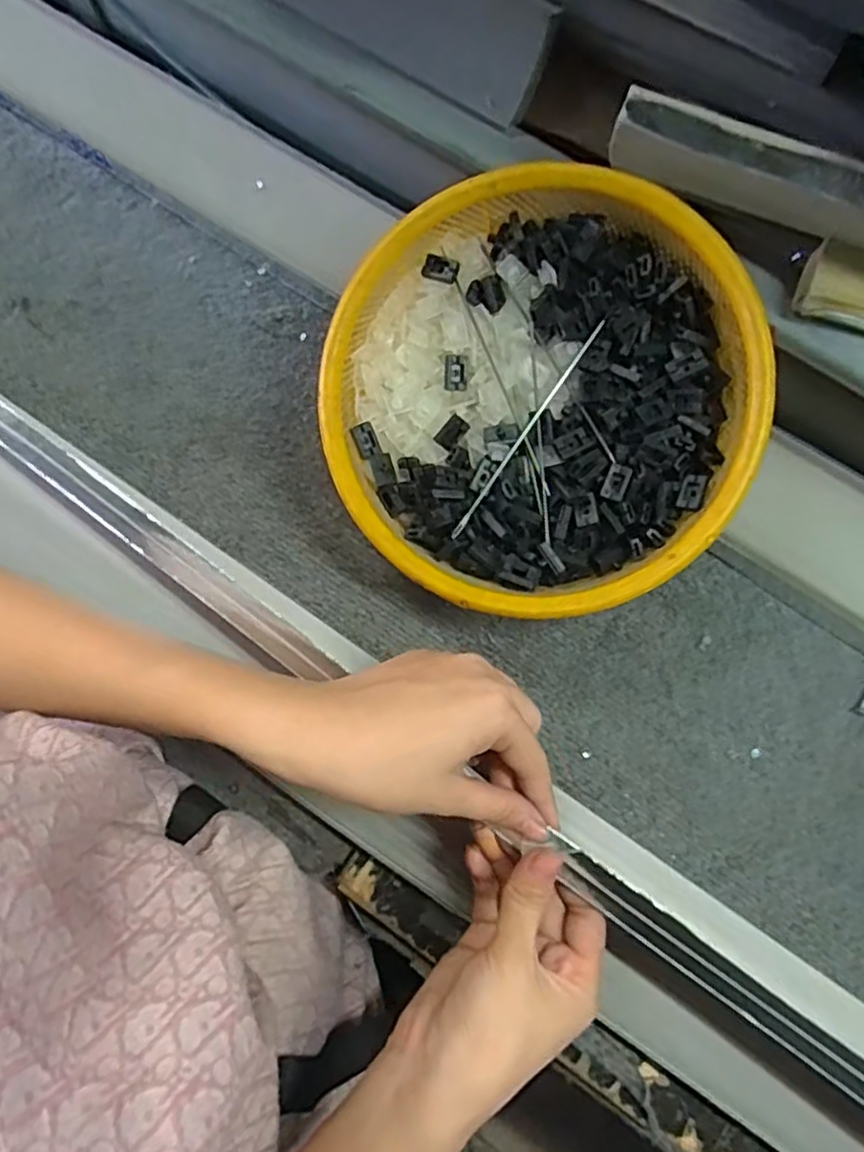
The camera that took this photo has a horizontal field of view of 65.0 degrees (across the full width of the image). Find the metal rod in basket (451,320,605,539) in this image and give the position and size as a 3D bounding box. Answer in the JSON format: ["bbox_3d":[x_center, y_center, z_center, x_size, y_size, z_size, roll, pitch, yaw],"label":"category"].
[{"bbox_3d":[0.054,-0.082,0.385,0.006,0.009,0.143,36,93,8],"label":"metal rod in basket"}]

